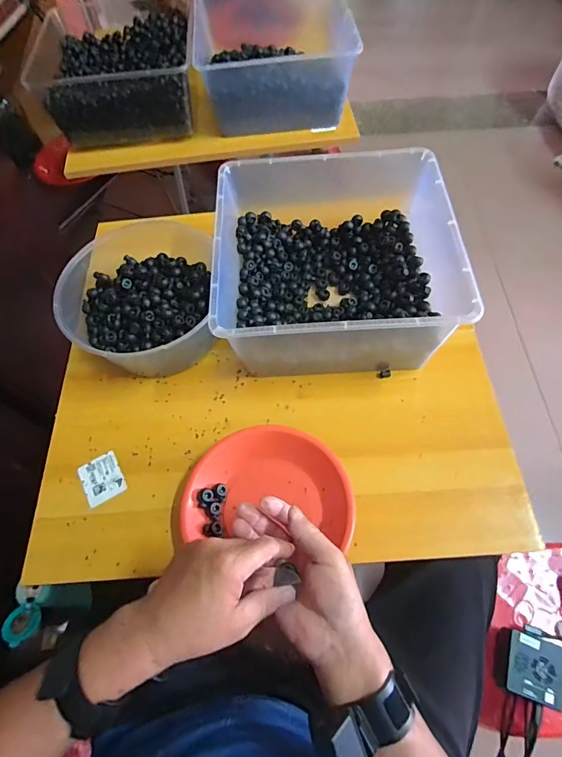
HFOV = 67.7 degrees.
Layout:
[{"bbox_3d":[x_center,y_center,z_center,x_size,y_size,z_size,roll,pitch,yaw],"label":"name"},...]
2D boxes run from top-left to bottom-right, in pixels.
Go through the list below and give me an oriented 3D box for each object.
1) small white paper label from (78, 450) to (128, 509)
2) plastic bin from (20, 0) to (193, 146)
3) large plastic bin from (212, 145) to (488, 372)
[{"bbox_3d":[-0.234,0.129,0.545,0.050,0.004,0.059,-27,63,-11],"label":"small white paper label"},{"bbox_3d":[-0.328,-0.622,0.873,0.296,0.121,0.254,-6,62,0],"label":"plastic bin"},{"bbox_3d":[0.073,-0.152,0.592,0.304,0.143,0.297,-2,62,3],"label":"large plastic bin"}]

